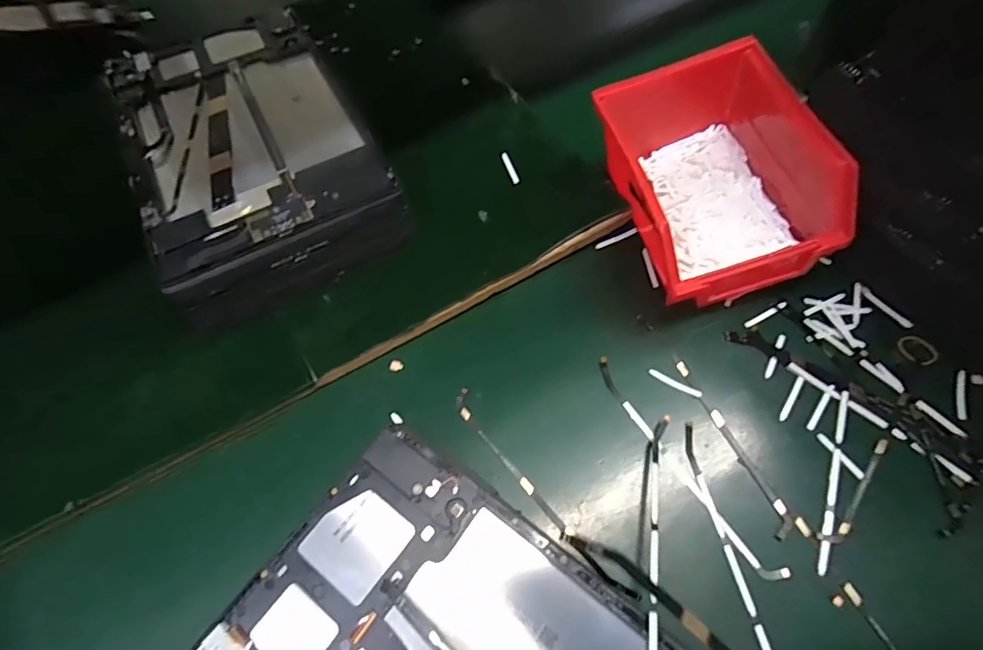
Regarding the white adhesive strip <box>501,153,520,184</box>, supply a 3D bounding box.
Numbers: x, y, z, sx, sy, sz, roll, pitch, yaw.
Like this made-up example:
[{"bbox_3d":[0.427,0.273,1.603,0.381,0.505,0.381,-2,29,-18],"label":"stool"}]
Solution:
[{"bbox_3d":[0.014,-0.116,0.379,0.005,0.004,0.031,-22,62,3],"label":"white adhesive strip"}]

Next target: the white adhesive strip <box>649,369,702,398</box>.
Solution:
[{"bbox_3d":[0.108,0.034,0.303,0.032,0.004,0.005,27,65,17],"label":"white adhesive strip"}]

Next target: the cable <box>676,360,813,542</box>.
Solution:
[{"bbox_3d":[0.135,0.066,0.286,0.015,0.004,0.107,-24,62,-5],"label":"cable"}]

